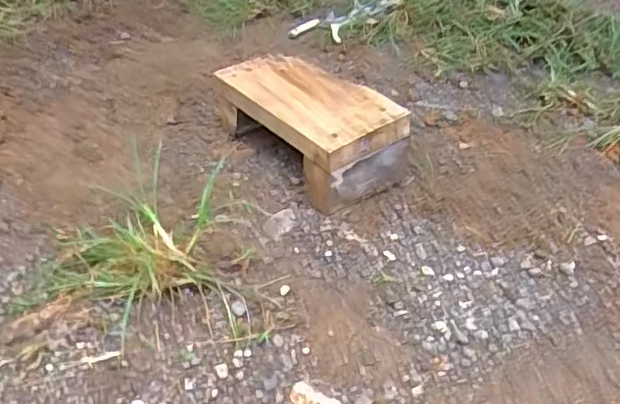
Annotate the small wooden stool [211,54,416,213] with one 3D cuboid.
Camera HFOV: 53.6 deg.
[{"bbox_3d":[-0.009,-0.116,0.911,0.154,0.112,0.285,-28,48,-33],"label":"small wooden stool"}]

